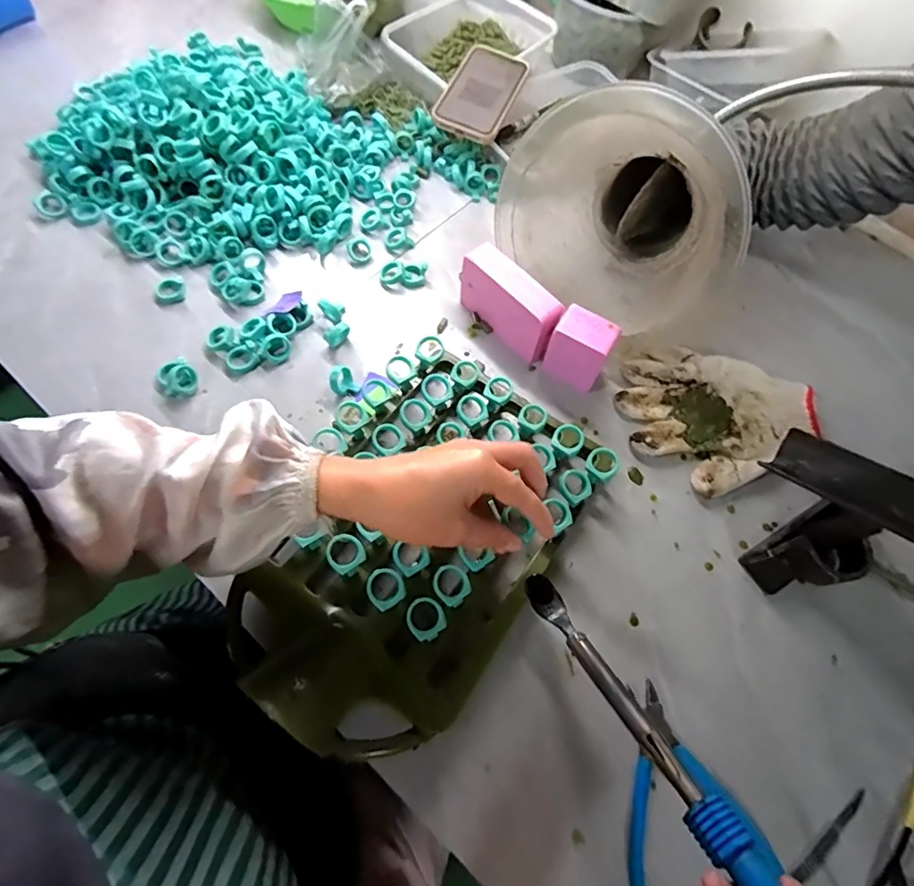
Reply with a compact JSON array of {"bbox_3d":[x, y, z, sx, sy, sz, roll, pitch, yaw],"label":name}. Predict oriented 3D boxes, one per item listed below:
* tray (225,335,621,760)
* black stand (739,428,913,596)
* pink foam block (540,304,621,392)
[{"bbox_3d":[-0.036,0.064,0.422,0.220,0.066,0.318,34,69,12],"label":"tray"},{"bbox_3d":[0.294,0.061,0.416,0.093,0.114,0.119,-34,73,-17],"label":"black stand"},{"bbox_3d":[0.117,-0.090,0.496,0.052,0.065,0.033,31,68,9],"label":"pink foam block"}]

